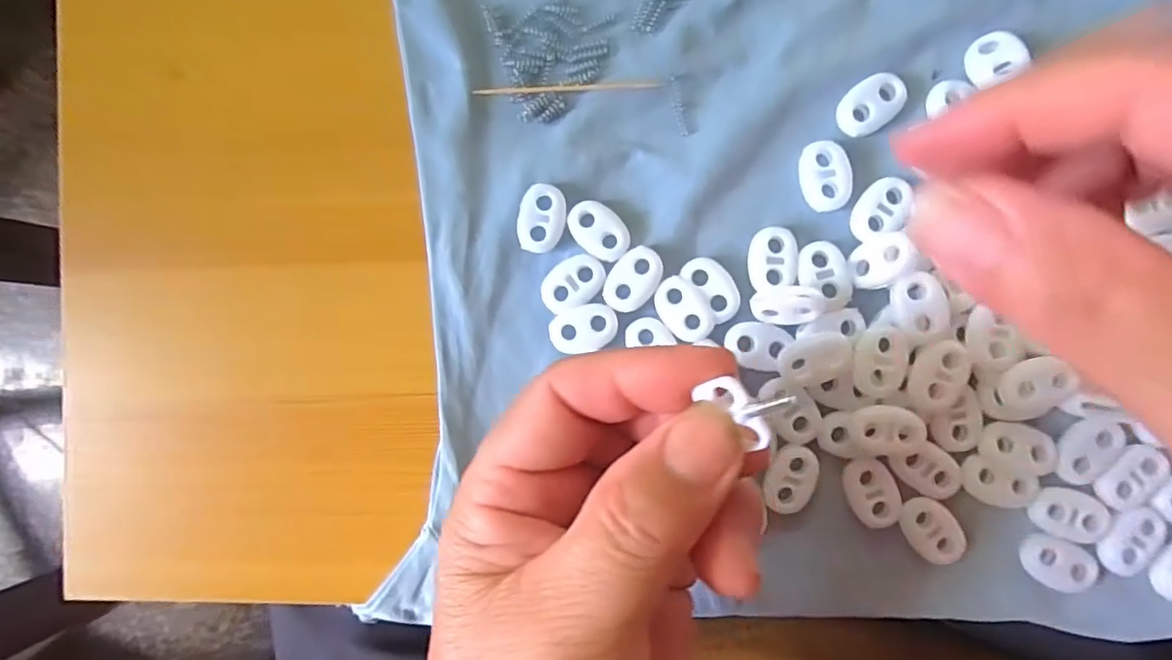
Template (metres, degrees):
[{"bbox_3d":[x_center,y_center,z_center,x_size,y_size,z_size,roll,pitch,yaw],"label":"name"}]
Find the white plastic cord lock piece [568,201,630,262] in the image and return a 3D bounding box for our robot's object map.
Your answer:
[{"bbox_3d":[0.004,-0.033,0.201,0.015,0.004,0.022,-41,86,3],"label":"white plastic cord lock piece"}]

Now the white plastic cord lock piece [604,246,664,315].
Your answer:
[{"bbox_3d":[0.015,-0.016,0.199,0.015,0.004,0.022,35,92,5],"label":"white plastic cord lock piece"}]

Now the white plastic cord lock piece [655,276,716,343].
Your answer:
[{"bbox_3d":[0.031,-0.007,0.198,0.015,0.004,0.022,-36,86,3],"label":"white plastic cord lock piece"}]

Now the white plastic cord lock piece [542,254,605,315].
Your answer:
[{"bbox_3d":[-0.004,-0.015,0.201,0.022,0.004,0.015,-36,86,3],"label":"white plastic cord lock piece"}]

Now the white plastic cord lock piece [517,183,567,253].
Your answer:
[{"bbox_3d":[-0.014,-0.036,0.202,0.015,0.004,0.022,13,90,5],"label":"white plastic cord lock piece"}]

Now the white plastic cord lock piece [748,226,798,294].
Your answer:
[{"bbox_3d":[0.060,-0.023,0.198,0.015,0.004,0.020,-4,88,5],"label":"white plastic cord lock piece"}]

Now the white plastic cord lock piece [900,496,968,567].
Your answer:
[{"bbox_3d":[0.108,0.063,0.193,0.016,0.004,0.022,-33,86,3],"label":"white plastic cord lock piece"}]

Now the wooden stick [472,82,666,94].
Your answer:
[{"bbox_3d":[-0.006,-0.081,0.204,0.062,0.004,0.004,-1,89,5],"label":"wooden stick"}]

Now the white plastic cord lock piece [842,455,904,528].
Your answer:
[{"bbox_3d":[0.091,0.051,0.193,0.015,0.004,0.021,-12,88,4],"label":"white plastic cord lock piece"}]

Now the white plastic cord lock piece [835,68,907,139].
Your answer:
[{"bbox_3d":[0.091,-0.072,0.195,0.024,0.004,0.015,-35,86,3],"label":"white plastic cord lock piece"}]

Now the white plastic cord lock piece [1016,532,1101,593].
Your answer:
[{"bbox_3d":[0.146,0.072,0.191,0.023,0.004,0.015,24,91,5],"label":"white plastic cord lock piece"}]

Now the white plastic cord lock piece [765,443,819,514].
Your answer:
[{"bbox_3d":[0.065,0.048,0.196,0.014,0.004,0.022,21,91,5],"label":"white plastic cord lock piece"}]

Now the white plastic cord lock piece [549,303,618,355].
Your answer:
[{"bbox_3d":[-0.001,0.000,0.200,0.022,0.004,0.015,-20,87,4],"label":"white plastic cord lock piece"}]

